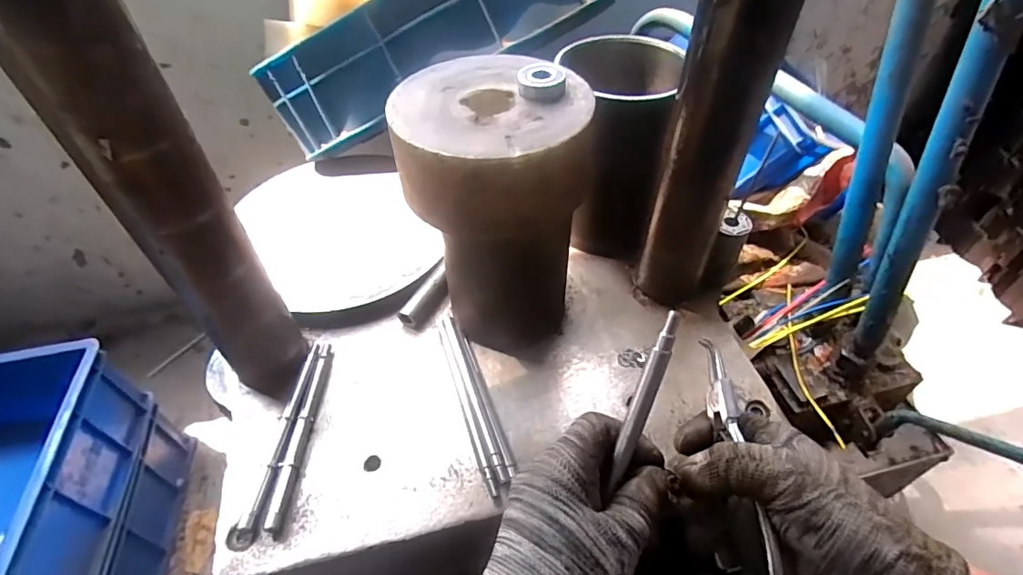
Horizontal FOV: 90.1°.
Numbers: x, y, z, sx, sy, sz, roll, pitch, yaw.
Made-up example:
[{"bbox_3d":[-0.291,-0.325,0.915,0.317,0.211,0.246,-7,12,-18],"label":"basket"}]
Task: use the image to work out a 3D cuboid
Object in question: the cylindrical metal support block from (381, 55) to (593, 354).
[{"bbox_3d":[-0.011,-0.057,0.436,0.131,0.213,0.134,-1,48,1],"label":"cylindrical metal support block"}]

